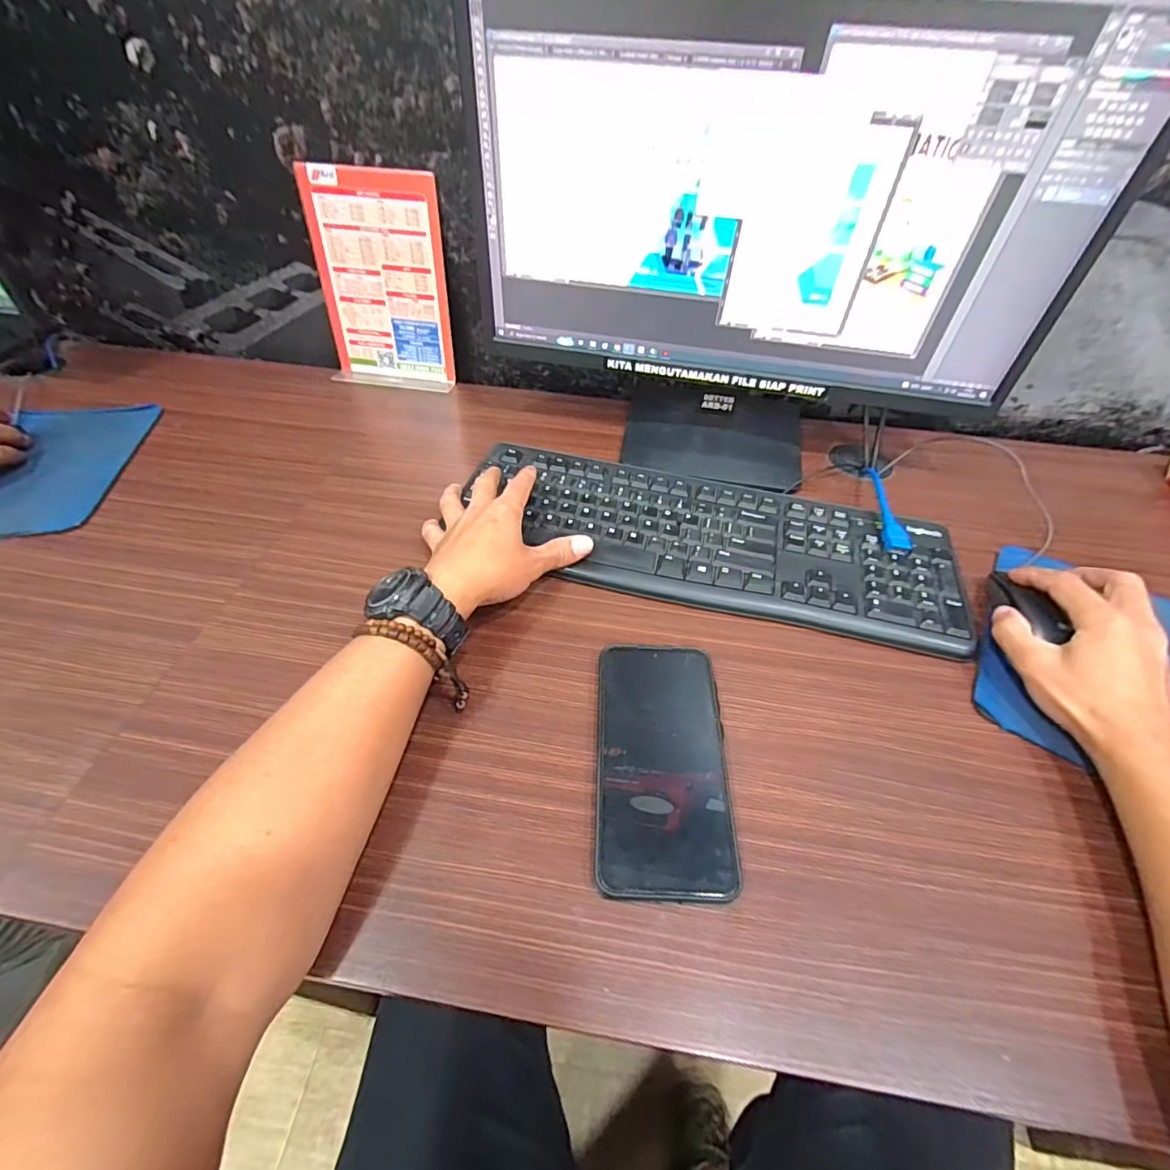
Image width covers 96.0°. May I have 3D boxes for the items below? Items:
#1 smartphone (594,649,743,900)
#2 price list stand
[{"bbox_3d":[0.048,0.109,0.334,0.079,0.015,0.158,3,49,1],"label":"smartphone"},{"bbox_3d":[-0.235,-0.339,0.609,0.151,0.210,0.047,7,49,5],"label":"price list stand"}]

